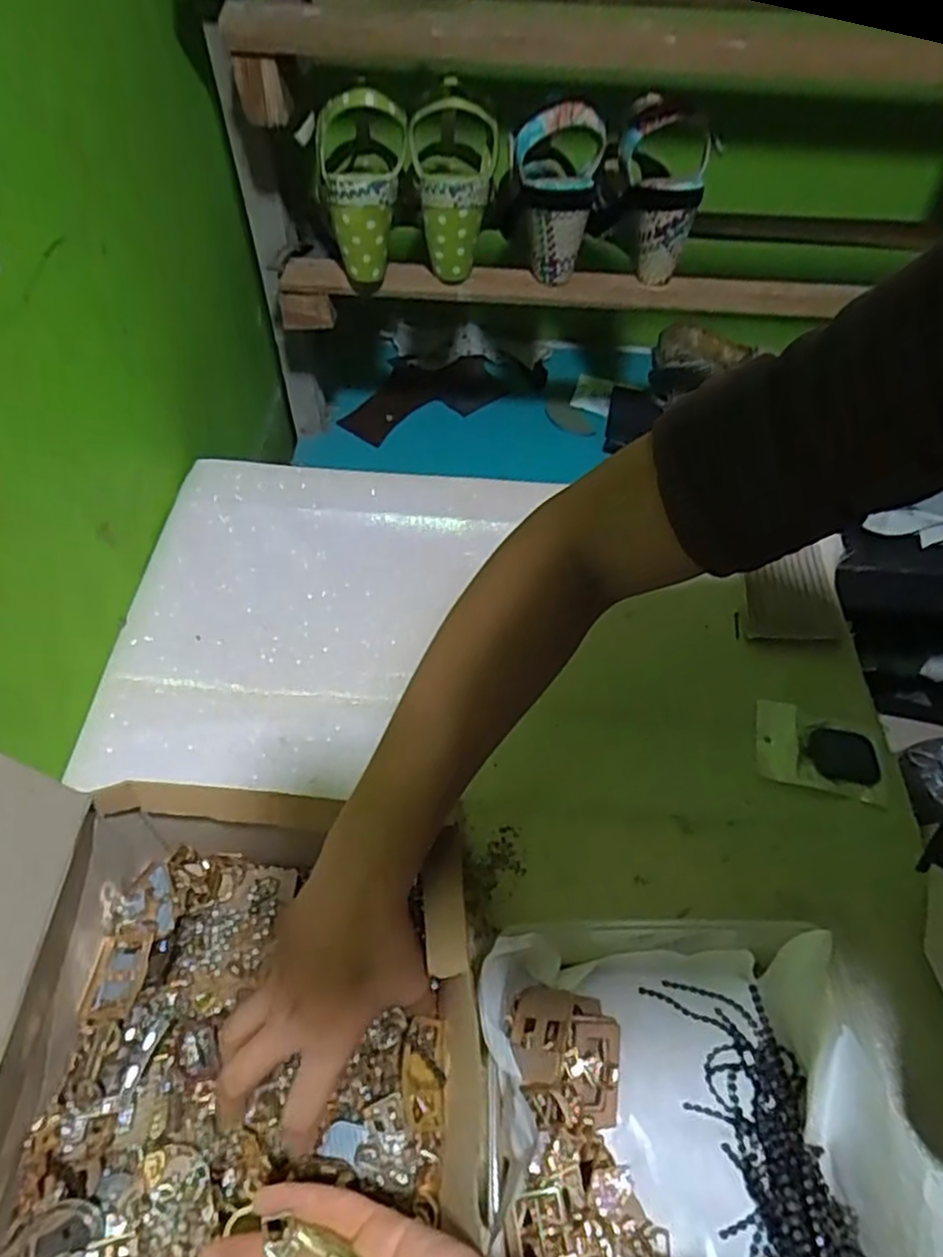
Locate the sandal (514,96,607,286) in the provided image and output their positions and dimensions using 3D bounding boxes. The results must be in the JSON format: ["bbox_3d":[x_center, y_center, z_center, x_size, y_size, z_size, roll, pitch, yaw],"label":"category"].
[{"bbox_3d":[0.074,-0.391,0.636,0.076,0.133,0.058,5,54,-1],"label":"sandal"}]

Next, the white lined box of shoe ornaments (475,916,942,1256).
[{"bbox_3d":[0.108,0.253,0.365,0.210,0.078,0.186,5,54,-1],"label":"white lined box of shoe ornaments"}]

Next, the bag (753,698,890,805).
[{"bbox_3d":[0.265,0.092,0.533,0.092,0.008,0.067,14,55,5],"label":"bag"}]

